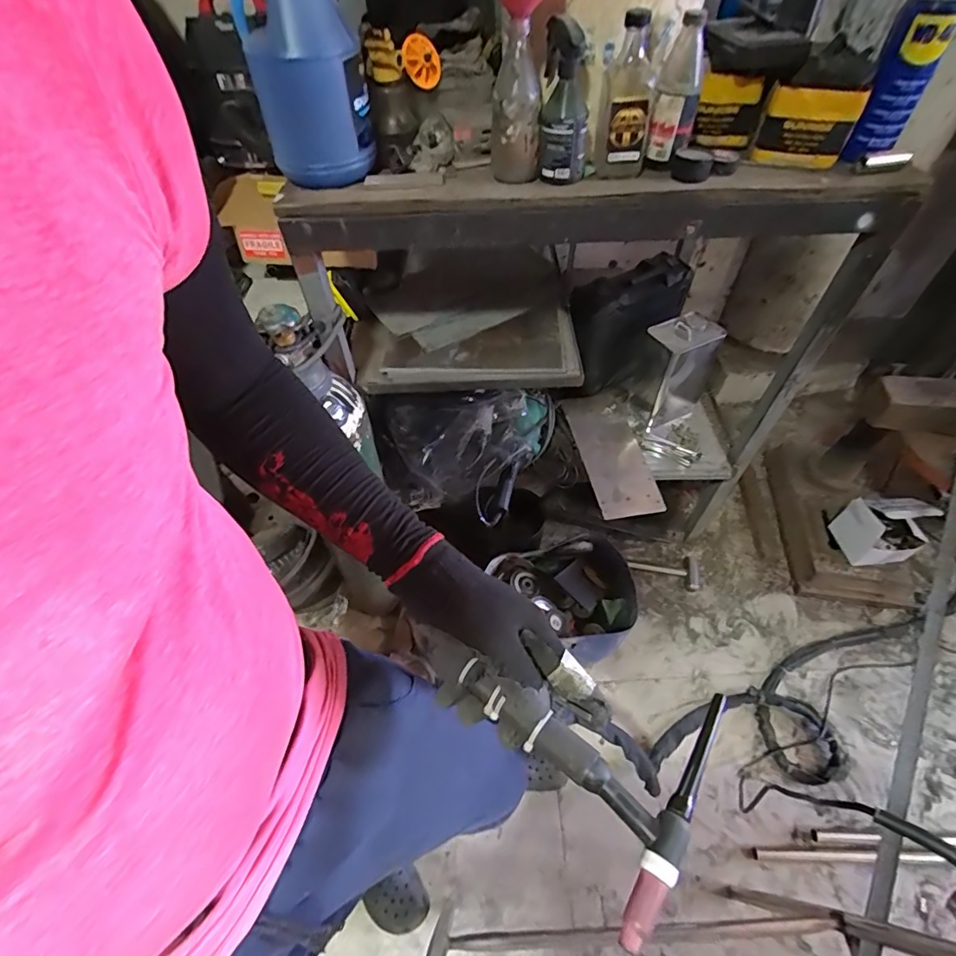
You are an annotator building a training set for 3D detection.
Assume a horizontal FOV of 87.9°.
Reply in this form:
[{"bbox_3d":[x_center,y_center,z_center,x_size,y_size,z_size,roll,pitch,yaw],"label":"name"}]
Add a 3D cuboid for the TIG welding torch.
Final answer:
[{"bbox_3d":[0.070,0.188,0.367,0.186,0.038,0.154,28,59,26],"label":"TIG welding torch"}]

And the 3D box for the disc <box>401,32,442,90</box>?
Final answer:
[{"bbox_3d":[-0.081,-0.598,0.712,0.061,0.053,0.010,29,28,-12],"label":"disc"}]

